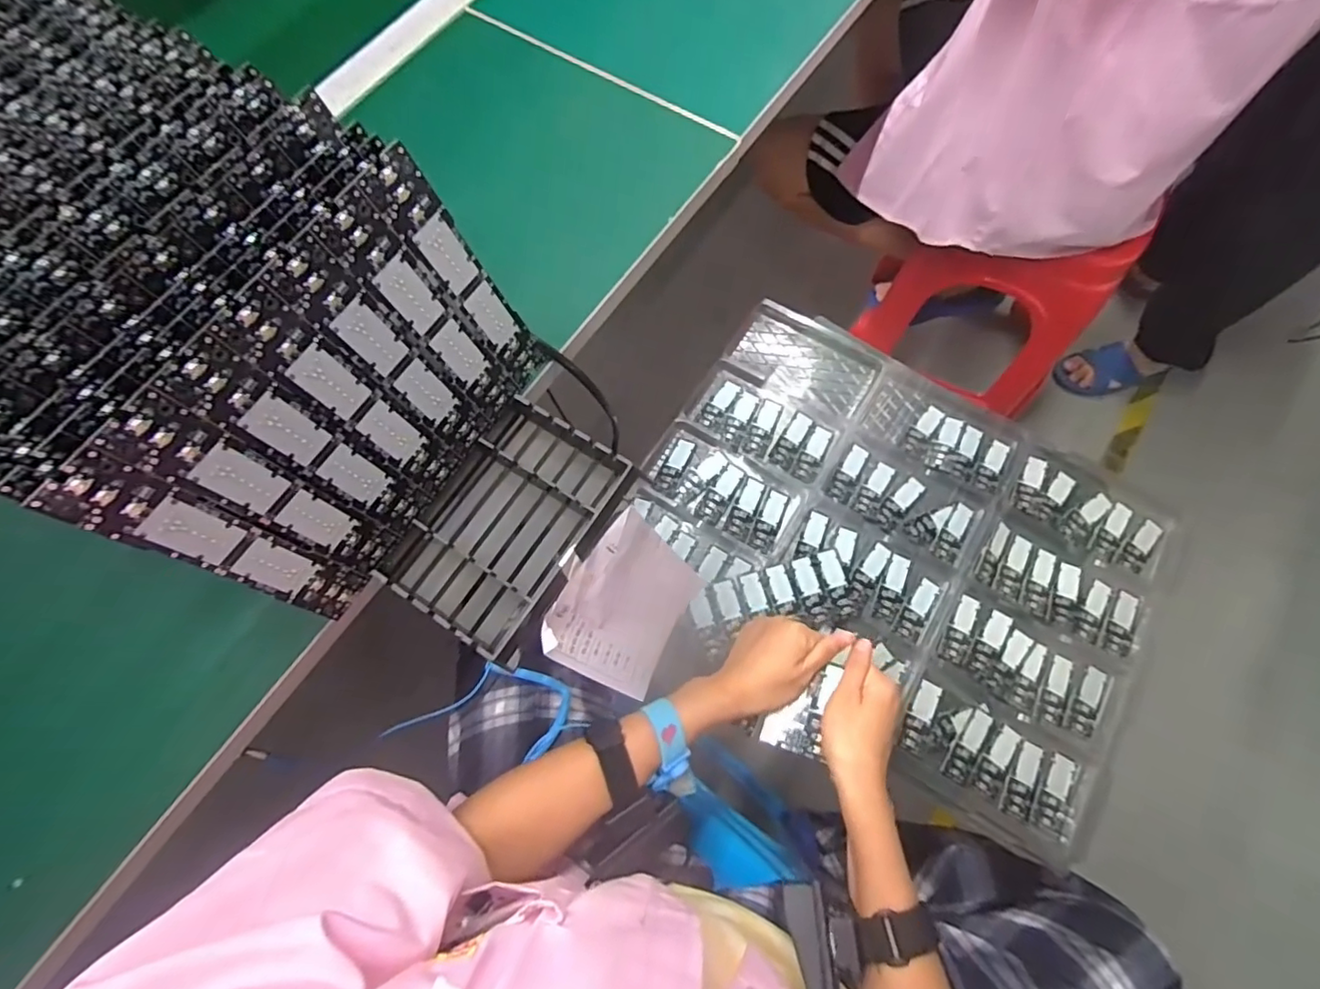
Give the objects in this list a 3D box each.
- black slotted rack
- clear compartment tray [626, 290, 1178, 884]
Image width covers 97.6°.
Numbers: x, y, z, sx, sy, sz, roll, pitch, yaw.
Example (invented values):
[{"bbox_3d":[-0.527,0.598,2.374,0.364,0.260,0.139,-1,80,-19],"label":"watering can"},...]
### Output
[{"bbox_3d":[-0.092,0.014,0.358,0.100,0.030,0.143,30,74,11],"label":"black slotted rack"},{"bbox_3d":[0.239,0.057,0.619,0.524,0.020,0.420,30,74,11],"label":"clear compartment tray"}]

